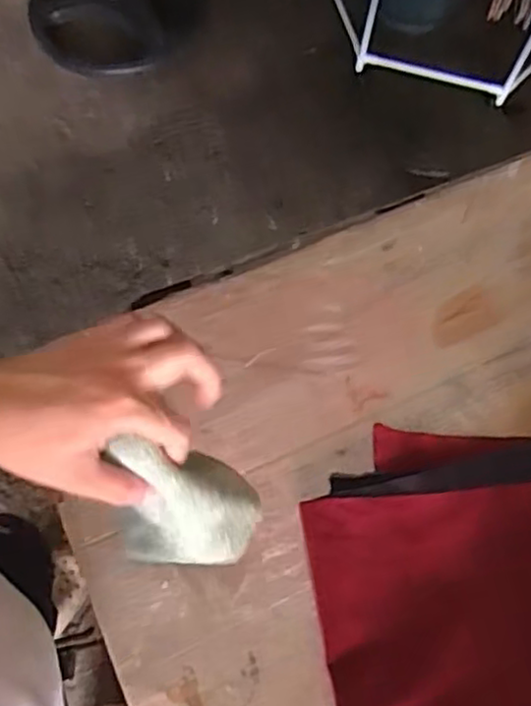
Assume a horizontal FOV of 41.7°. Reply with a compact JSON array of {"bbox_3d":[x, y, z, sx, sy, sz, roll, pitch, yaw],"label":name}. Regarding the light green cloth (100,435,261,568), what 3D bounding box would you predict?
[{"bbox_3d":[-0.053,0.109,0.464,0.094,0.124,0.058,10,68,2],"label":"light green cloth"}]

